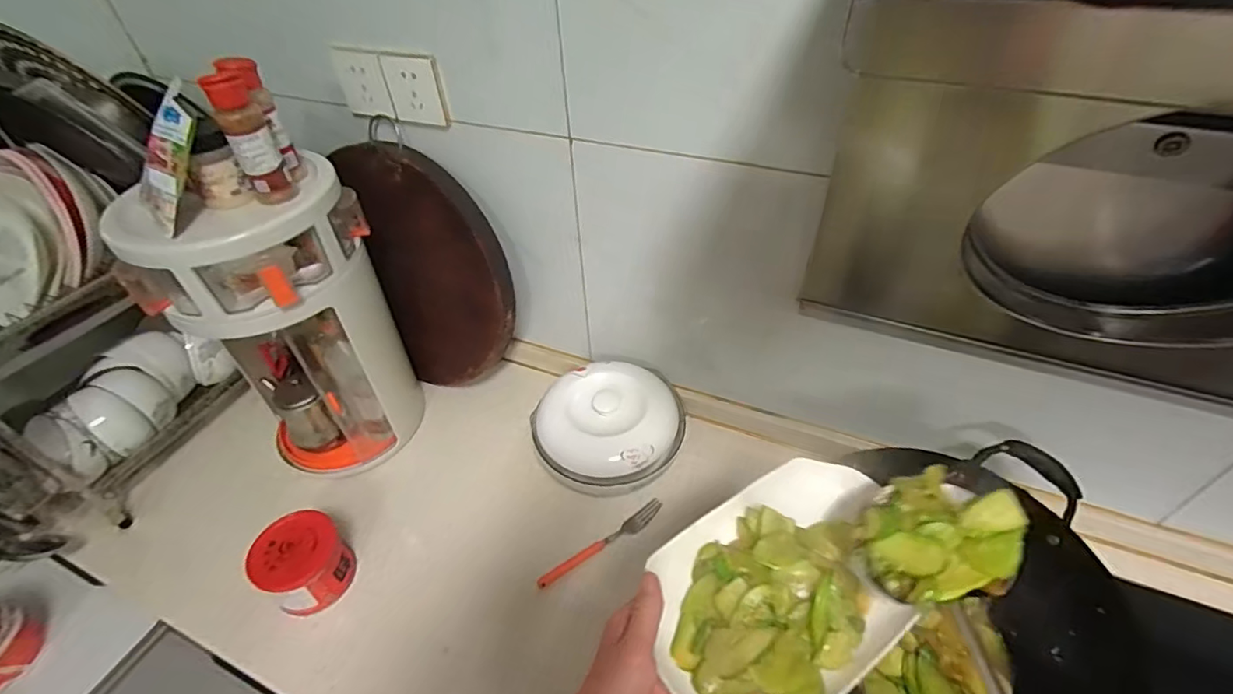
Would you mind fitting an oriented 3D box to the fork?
[{"bbox_3d":[-0.018,0.265,0.741,0.195,0.013,0.022,-27,49,-23],"label":"fork"}]

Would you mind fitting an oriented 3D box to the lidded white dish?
[{"bbox_3d":[-0.008,0.118,0.798,0.188,0.100,0.197,-1,44,1],"label":"lidded white dish"}]

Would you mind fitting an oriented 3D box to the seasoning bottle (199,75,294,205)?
[{"bbox_3d":[-0.387,-0.215,0.584,0.040,0.132,0.036,-25,48,-21],"label":"seasoning bottle"}]

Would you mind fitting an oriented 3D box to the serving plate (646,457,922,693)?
[{"bbox_3d":[0.143,0.197,0.460,0.250,0.042,0.161,-28,49,-24],"label":"serving plate"}]

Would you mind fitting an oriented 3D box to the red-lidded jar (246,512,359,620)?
[{"bbox_3d":[-0.395,0.271,0.695,0.101,0.089,0.095,-1,44,1],"label":"red-lidded jar"}]

